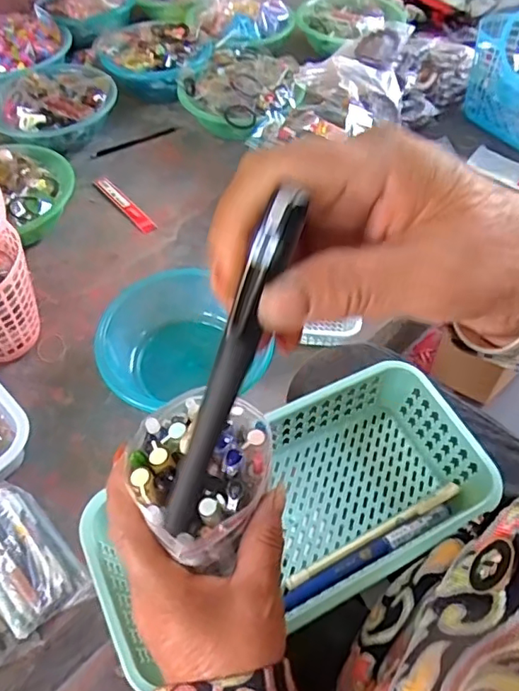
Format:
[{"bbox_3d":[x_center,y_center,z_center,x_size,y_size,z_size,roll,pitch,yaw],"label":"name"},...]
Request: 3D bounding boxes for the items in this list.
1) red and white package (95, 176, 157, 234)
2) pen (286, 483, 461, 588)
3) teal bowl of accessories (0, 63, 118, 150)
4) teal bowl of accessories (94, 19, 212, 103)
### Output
[{"bbox_3d":[-0.240,-0.252,0.968,0.026,0.004,0.180,-34,59,-23],"label":"red and white package"},{"bbox_3d":[0.083,0.132,0.384,0.143,0.005,0.010,-23,55,-16],"label":"pen"},{"bbox_3d":[-0.399,-0.464,1.070,0.235,0.088,0.239,0,52,0],"label":"teal bowl of accessories"},{"bbox_3d":[-0.220,-0.599,1.141,0.223,0.086,0.222,0,52,0],"label":"teal bowl of accessories"}]

